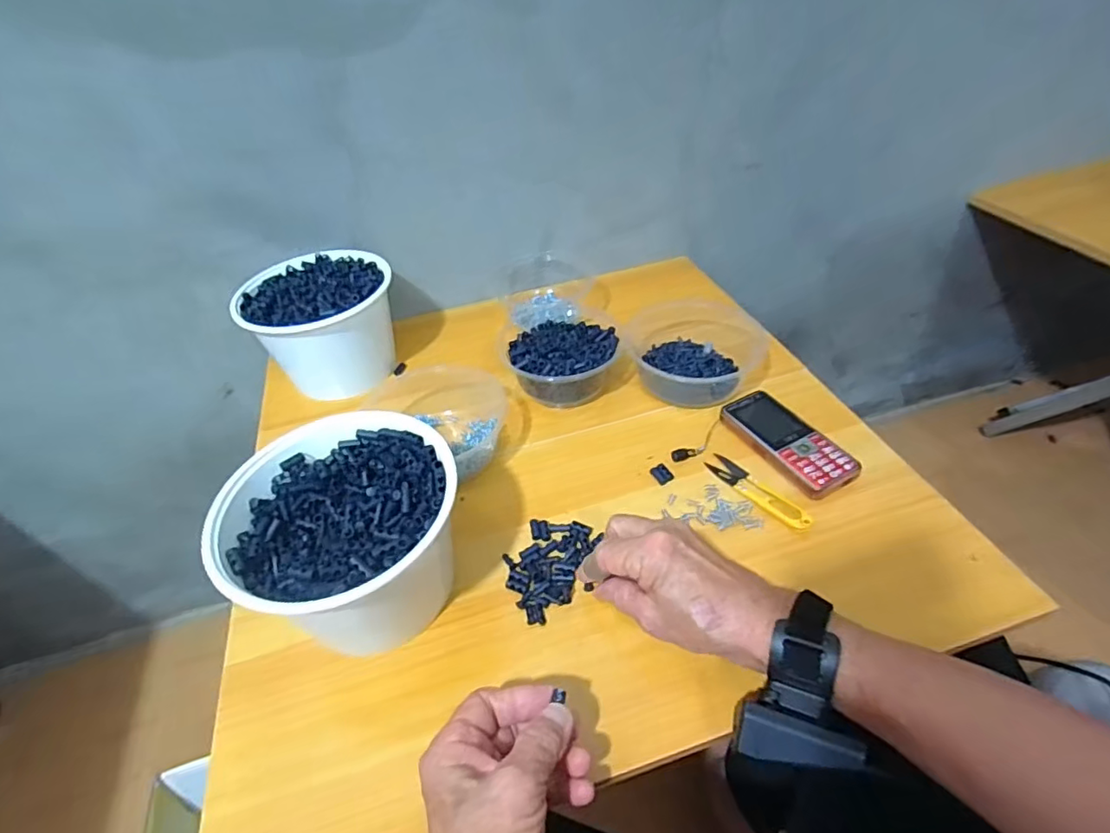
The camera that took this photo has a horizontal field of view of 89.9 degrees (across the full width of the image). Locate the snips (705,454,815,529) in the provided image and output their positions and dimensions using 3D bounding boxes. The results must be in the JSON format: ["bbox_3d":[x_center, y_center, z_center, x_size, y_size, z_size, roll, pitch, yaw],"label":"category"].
[{"bbox_3d":[0.180,0.065,0.496,0.024,0.010,0.104,-28,47,-22],"label":"snips"}]

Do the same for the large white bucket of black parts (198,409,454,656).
[{"bbox_3d":[-0.152,0.093,0.427,0.159,0.110,0.153,-3,43,3],"label":"large white bucket of black parts"}]

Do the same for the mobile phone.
[{"bbox_3d":[0.221,0.022,0.530,0.061,0.018,0.128,-25,46,-19],"label":"mobile phone"}]

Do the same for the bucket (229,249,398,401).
[{"bbox_3d":[-0.266,-0.107,0.657,0.154,0.112,0.146,-3,43,3],"label":"bucket"}]

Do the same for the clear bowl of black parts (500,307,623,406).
[{"bbox_3d":[0.009,-0.068,0.626,0.123,0.058,0.130,-3,43,3],"label":"clear bowl of black parts"}]

